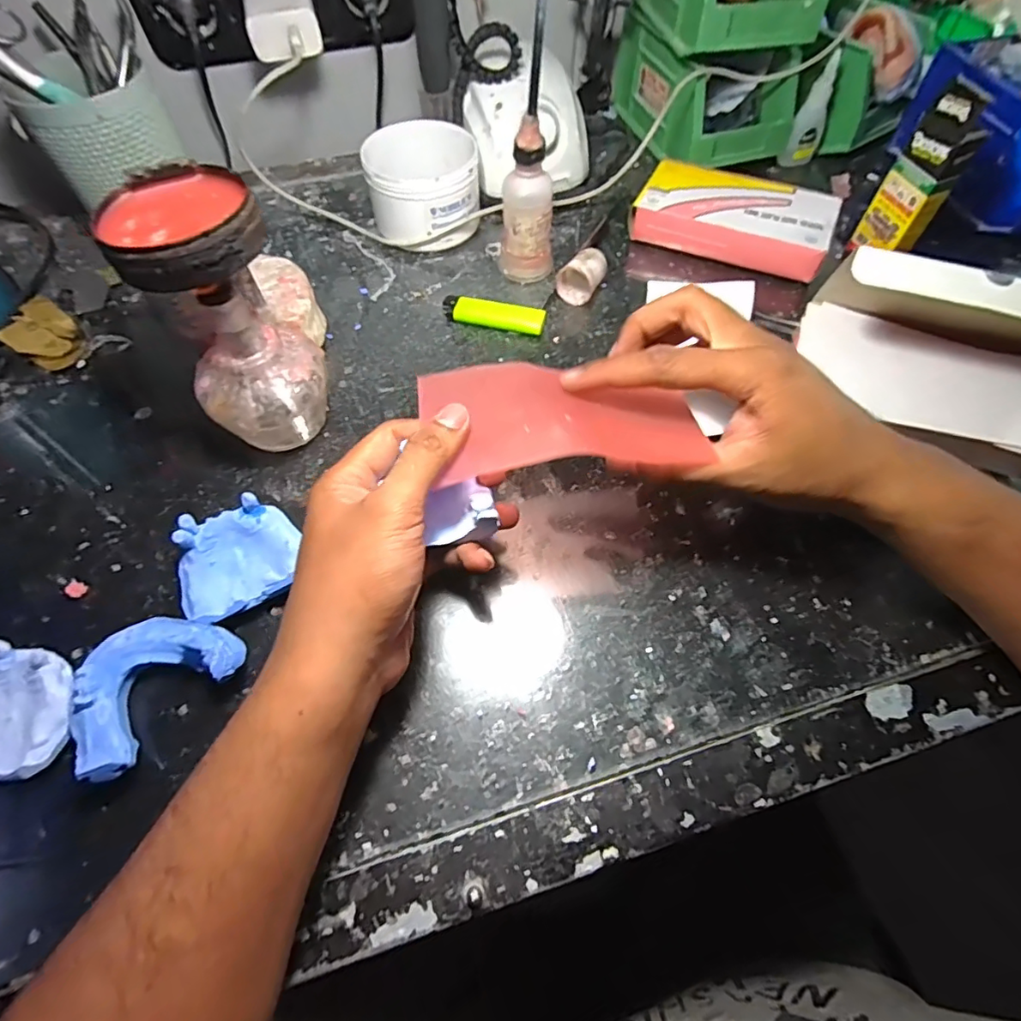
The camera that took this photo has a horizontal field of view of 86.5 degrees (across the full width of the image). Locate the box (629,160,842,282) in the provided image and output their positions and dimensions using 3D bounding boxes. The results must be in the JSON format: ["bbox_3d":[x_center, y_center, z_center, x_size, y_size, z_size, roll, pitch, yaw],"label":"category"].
[{"bbox_3d":[0.185,-0.243,0.456,0.153,0.034,0.089,24,63,13],"label":"box"}]

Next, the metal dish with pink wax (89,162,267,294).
[{"bbox_3d":[-0.159,-0.138,0.262,0.071,0.017,0.074,0,61,1],"label":"metal dish with pink wax"}]

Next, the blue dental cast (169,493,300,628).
[{"bbox_3d":[-0.148,0.027,0.297,0.062,0.031,0.055,-22,62,-12],"label":"blue dental cast"}]

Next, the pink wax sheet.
[{"bbox_3d":[0.024,-0.048,0.272,0.137,0.015,0.071,-3,60,-2],"label":"pink wax sheet"}]

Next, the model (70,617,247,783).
[{"bbox_3d":[-0.176,0.082,0.268,0.058,0.027,0.077,38,67,20],"label":"model"}]

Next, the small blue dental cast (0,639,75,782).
[{"bbox_3d":[-0.239,0.097,0.259,0.056,0.027,0.059,0,60,0],"label":"small blue dental cast"}]

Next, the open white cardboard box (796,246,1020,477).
[{"bbox_3d":[0.258,-0.095,0.322,0.149,0.093,0.081,27,63,15],"label":"open white cardboard box"}]

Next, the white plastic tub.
[{"bbox_3d":[-0.071,-0.265,0.451,0.088,0.065,0.075,-4,60,-2],"label":"white plastic tub"}]

